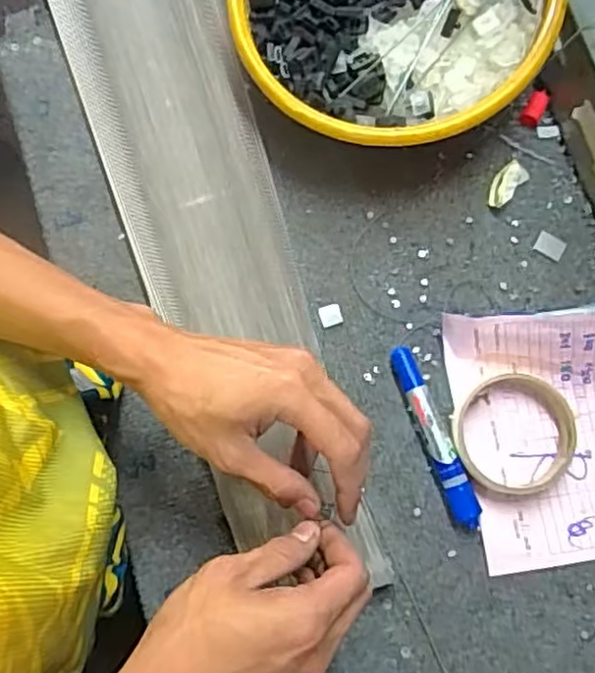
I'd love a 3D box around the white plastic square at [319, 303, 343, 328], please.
[{"bbox_3d":[0.026,-0.016,0.527,0.017,0.004,0.016,-17,79,-3],"label":"white plastic square"}]

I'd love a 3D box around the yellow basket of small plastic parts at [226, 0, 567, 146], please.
[{"bbox_3d":[0.070,-0.244,0.519,0.226,0.089,0.225,11,80,1],"label":"yellow basket of small plastic parts"}]

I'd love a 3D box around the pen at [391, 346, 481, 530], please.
[{"bbox_3d":[0.100,0.073,0.500,0.019,0.019,0.137,-20,79,-3],"label":"pen"}]

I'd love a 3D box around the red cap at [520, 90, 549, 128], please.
[{"bbox_3d":[0.191,-0.182,0.548,0.015,0.015,0.027,30,81,6],"label":"red cap"}]

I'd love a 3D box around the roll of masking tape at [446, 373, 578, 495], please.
[{"bbox_3d":[0.156,0.071,0.494,0.084,0.020,0.085,0,79,0],"label":"roll of masking tape"}]

